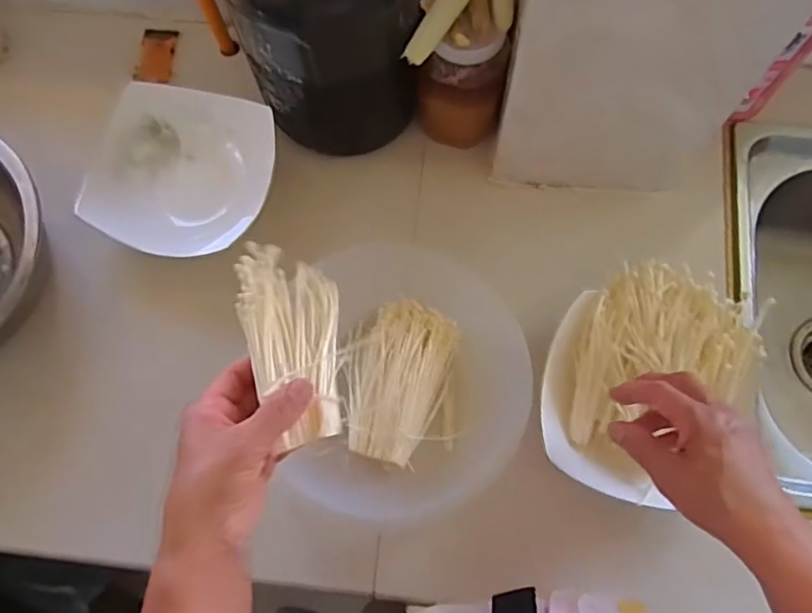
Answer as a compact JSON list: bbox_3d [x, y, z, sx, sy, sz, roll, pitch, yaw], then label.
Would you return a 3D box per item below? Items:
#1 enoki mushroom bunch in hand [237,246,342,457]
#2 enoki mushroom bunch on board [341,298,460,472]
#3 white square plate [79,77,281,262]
[{"bbox_3d":[-0.077,0.023,0.431,0.066,0.031,0.146,-18,68,-4],"label":"enoki mushroom bunch in hand"},{"bbox_3d":[-0.004,0.070,0.574,0.106,0.037,0.154,4,74,2],"label":"enoki mushroom bunch on board"},{"bbox_3d":[-0.228,-0.133,0.626,0.174,0.054,0.170,15,75,5],"label":"white square plate"}]

